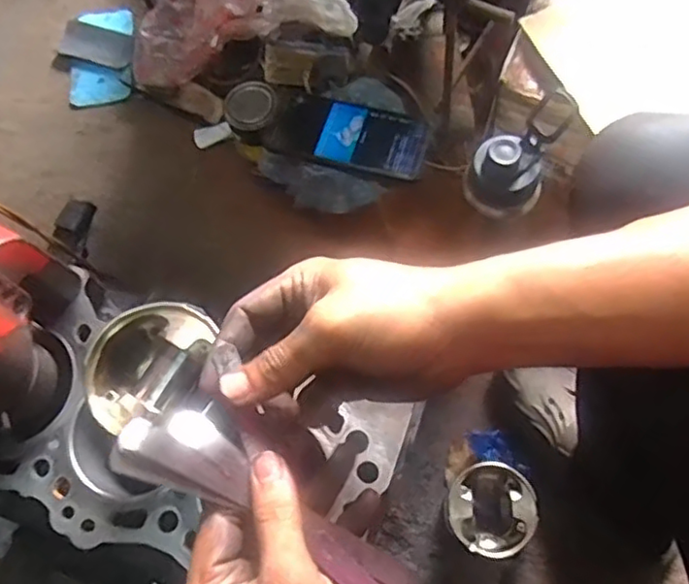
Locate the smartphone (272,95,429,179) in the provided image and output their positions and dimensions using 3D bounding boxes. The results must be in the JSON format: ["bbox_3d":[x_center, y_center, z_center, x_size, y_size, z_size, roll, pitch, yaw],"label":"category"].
[{"bbox_3d":[0.008,-0.167,0.674,0.161,0.012,0.077,17,71,12],"label":"smartphone"}]

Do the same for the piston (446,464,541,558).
[{"bbox_3d":[0.154,0.237,0.688,0.086,0.081,0.088,-2,68,5],"label":"piston"}]

